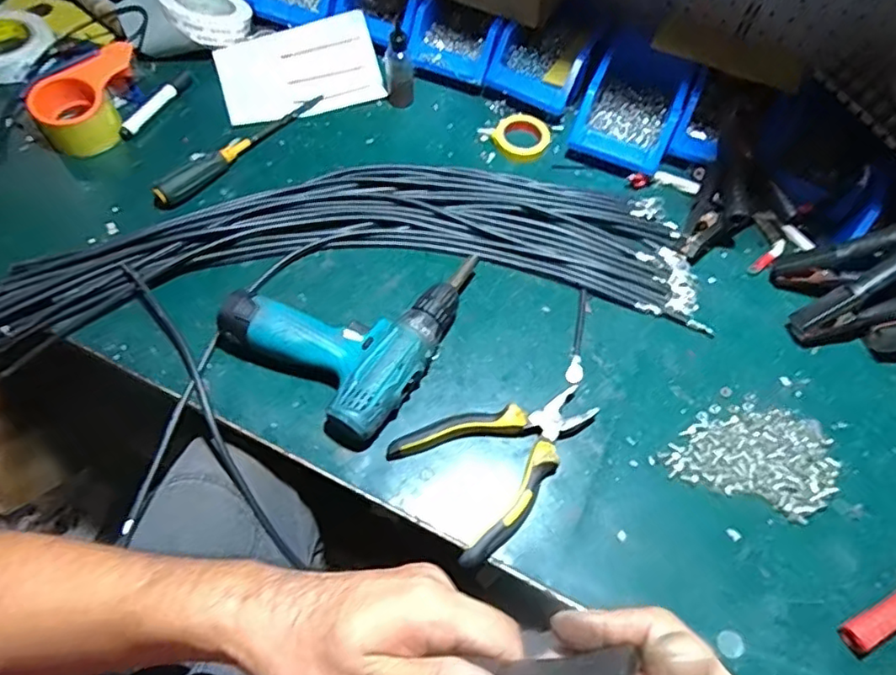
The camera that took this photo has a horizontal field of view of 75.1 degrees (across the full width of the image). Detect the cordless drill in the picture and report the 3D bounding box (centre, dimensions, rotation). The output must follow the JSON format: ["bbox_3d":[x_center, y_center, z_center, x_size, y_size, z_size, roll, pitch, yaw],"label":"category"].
[{"bbox_3d":[-0.091,-0.033,0.609,0.194,0.053,0.238,32,64,14],"label":"cordless drill"}]

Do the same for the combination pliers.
[{"bbox_3d":[0.054,0.105,0.551,0.185,0.028,0.128,-33,68,-20],"label":"combination pliers"}]

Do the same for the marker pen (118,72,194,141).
[{"bbox_3d":[-0.384,-0.308,0.773,0.022,0.022,0.137,29,63,12],"label":"marker pen"}]

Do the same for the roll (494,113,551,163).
[{"bbox_3d":[0.097,-0.264,0.768,0.070,0.016,0.073,2,61,-3],"label":"roll"}]

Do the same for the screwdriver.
[{"bbox_3d":[-0.256,-0.246,0.733,0.032,0.026,0.259,36,65,15],"label":"screwdriver"}]

